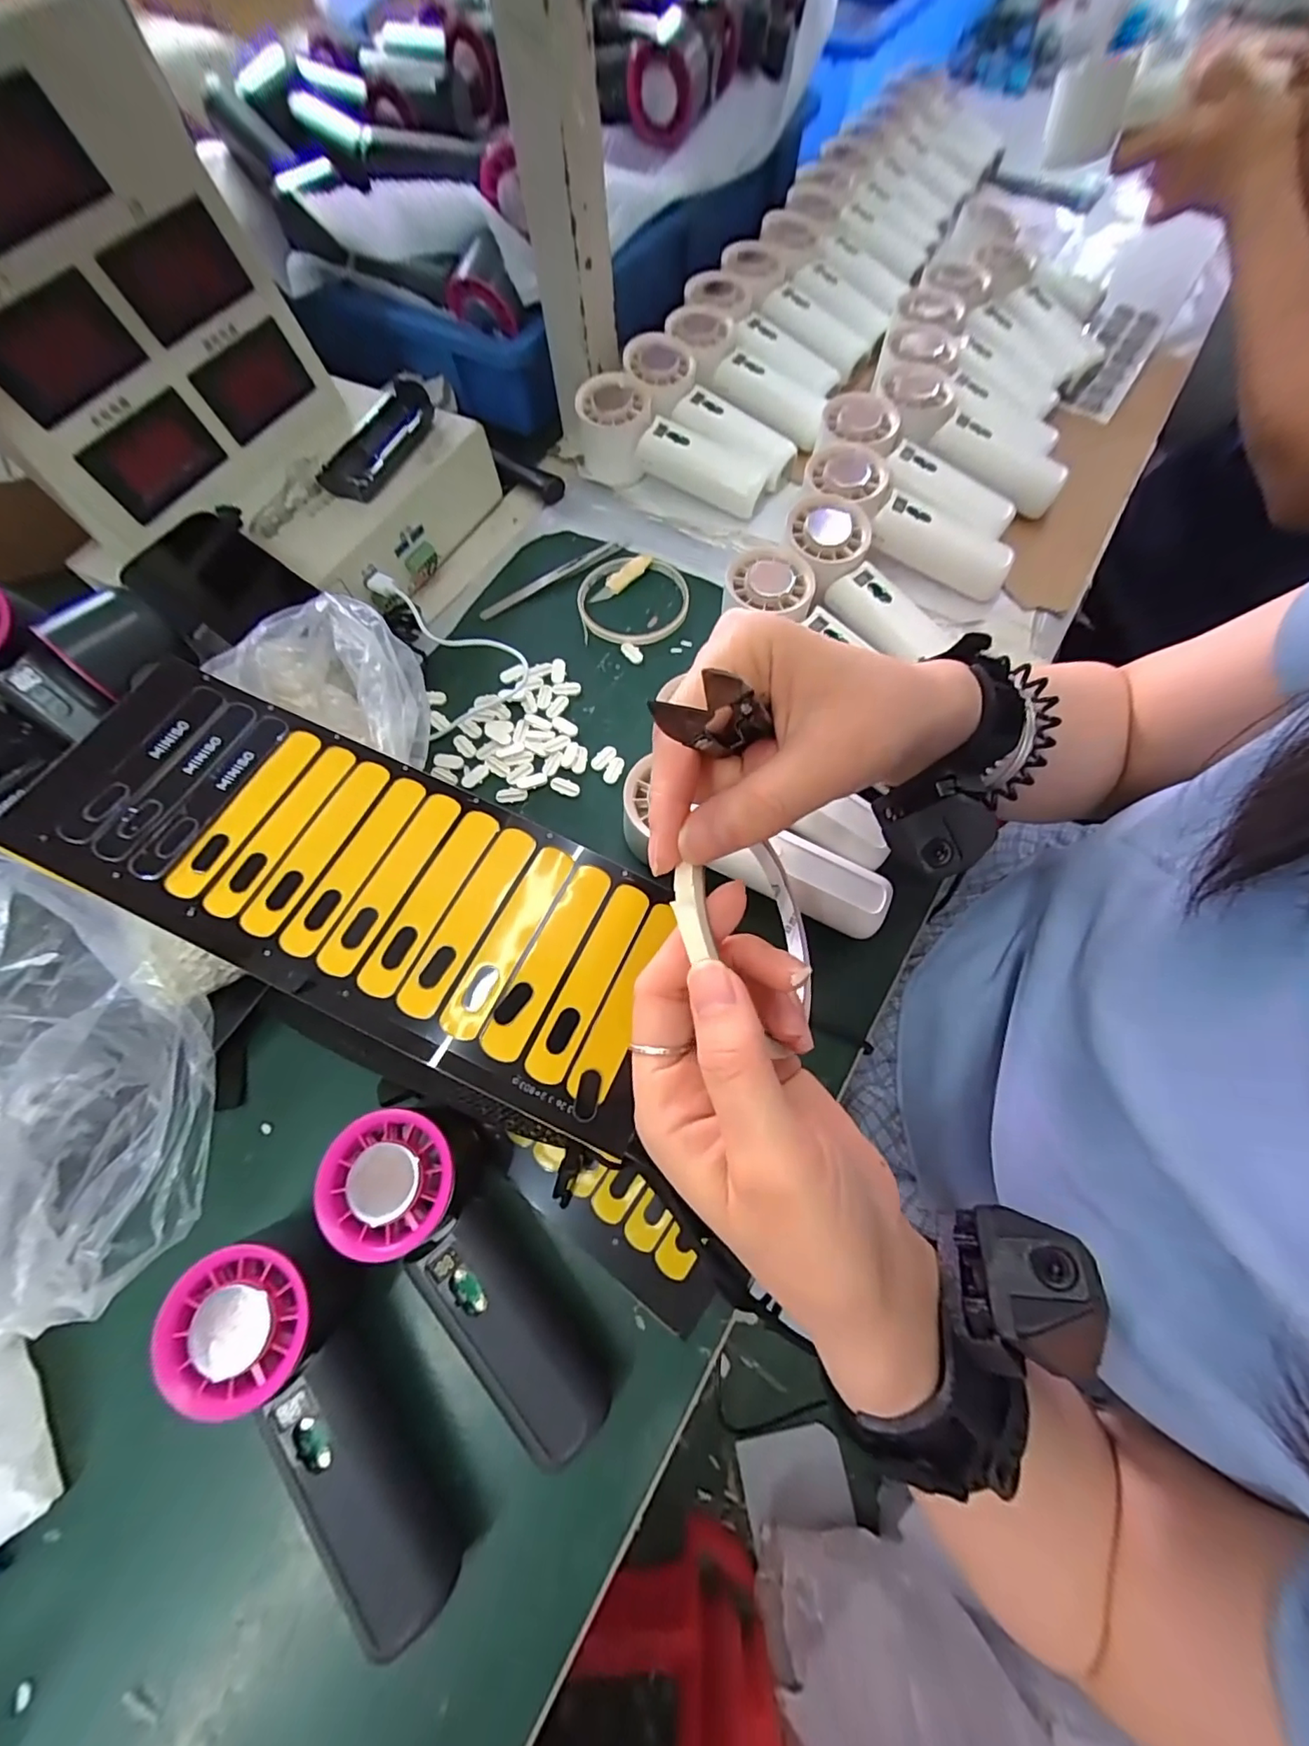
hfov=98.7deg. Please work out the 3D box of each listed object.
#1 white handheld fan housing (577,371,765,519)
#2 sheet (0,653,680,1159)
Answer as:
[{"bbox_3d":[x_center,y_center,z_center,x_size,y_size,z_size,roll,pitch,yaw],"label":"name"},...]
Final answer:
[{"bbox_3d":[0.009,-0.338,0.452,0.165,0.054,0.056,26,71,11],"label":"white handheld fan housing"},{"bbox_3d":[-0.135,-0.001,0.254,0.300,0.009,0.108,24,69,5],"label":"sheet"}]

